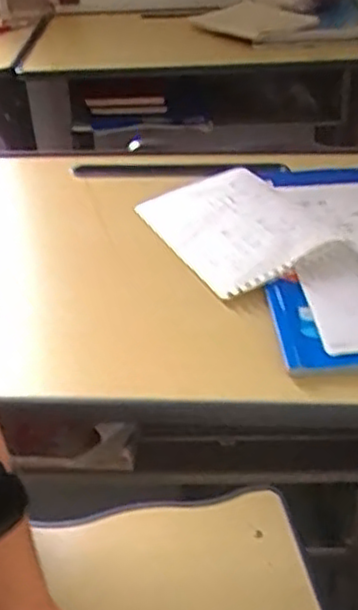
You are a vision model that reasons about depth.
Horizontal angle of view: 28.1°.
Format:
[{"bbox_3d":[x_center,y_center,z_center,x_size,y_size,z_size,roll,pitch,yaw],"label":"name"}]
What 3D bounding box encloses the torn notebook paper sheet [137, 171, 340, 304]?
[{"bbox_3d":[0.050,-0.073,0.632,0.120,0.017,0.167,-17,36,-21],"label":"torn notebook paper sheet"}]

